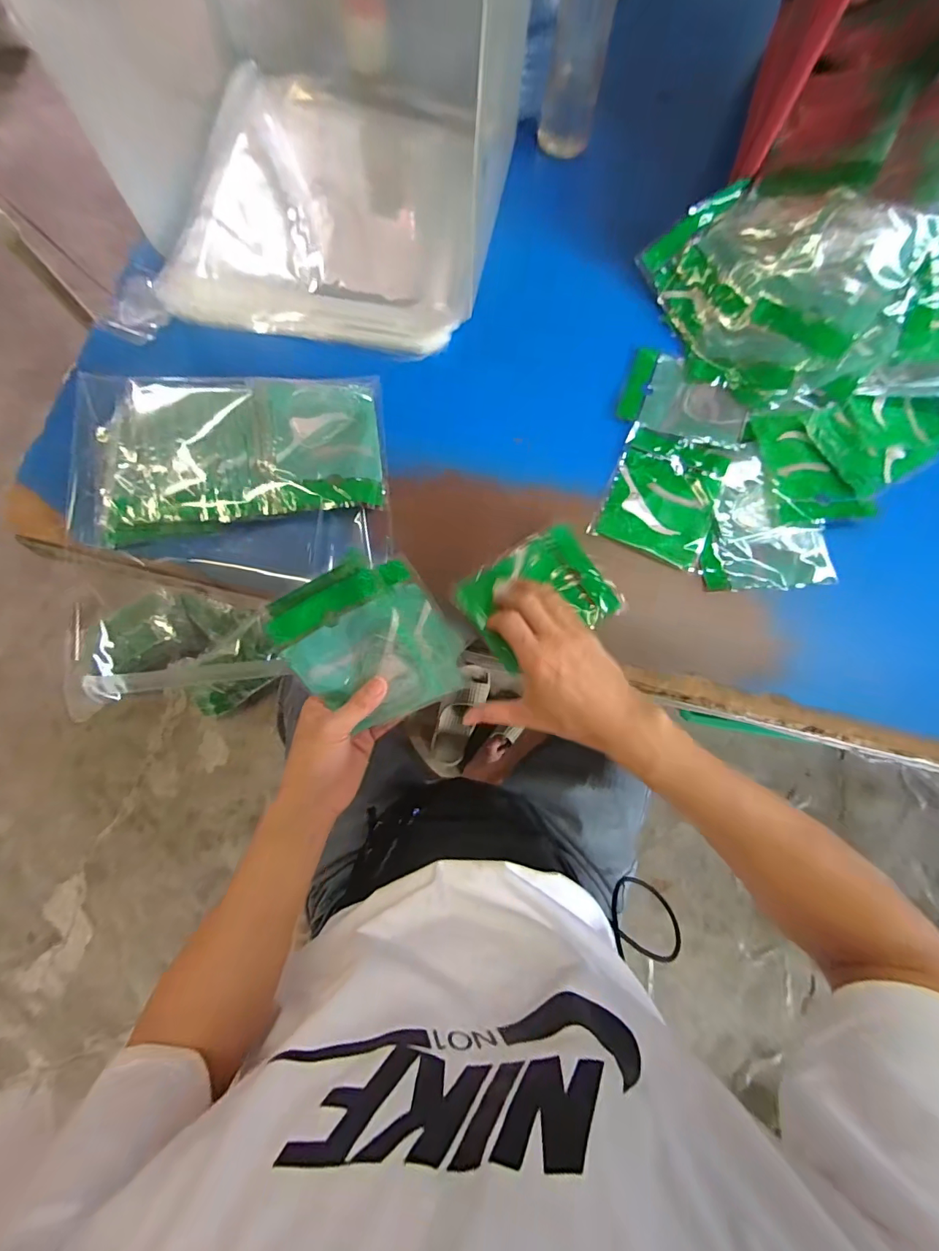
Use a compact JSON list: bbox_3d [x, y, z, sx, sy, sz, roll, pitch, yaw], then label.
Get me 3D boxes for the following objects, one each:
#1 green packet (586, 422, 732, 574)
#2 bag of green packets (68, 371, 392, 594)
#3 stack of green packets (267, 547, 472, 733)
[{"bbox_3d":[0.202,-0.139,0.475,0.108,0.009,0.143,23,78,4],"label":"green packet"},{"bbox_3d":[-0.238,-0.148,0.459,0.308,0.055,0.220,0,78,-1],"label":"bag of green packets"},{"bbox_3d":[-0.086,0.017,0.398,0.131,0.011,0.145,-32,105,6],"label":"stack of green packets"}]

